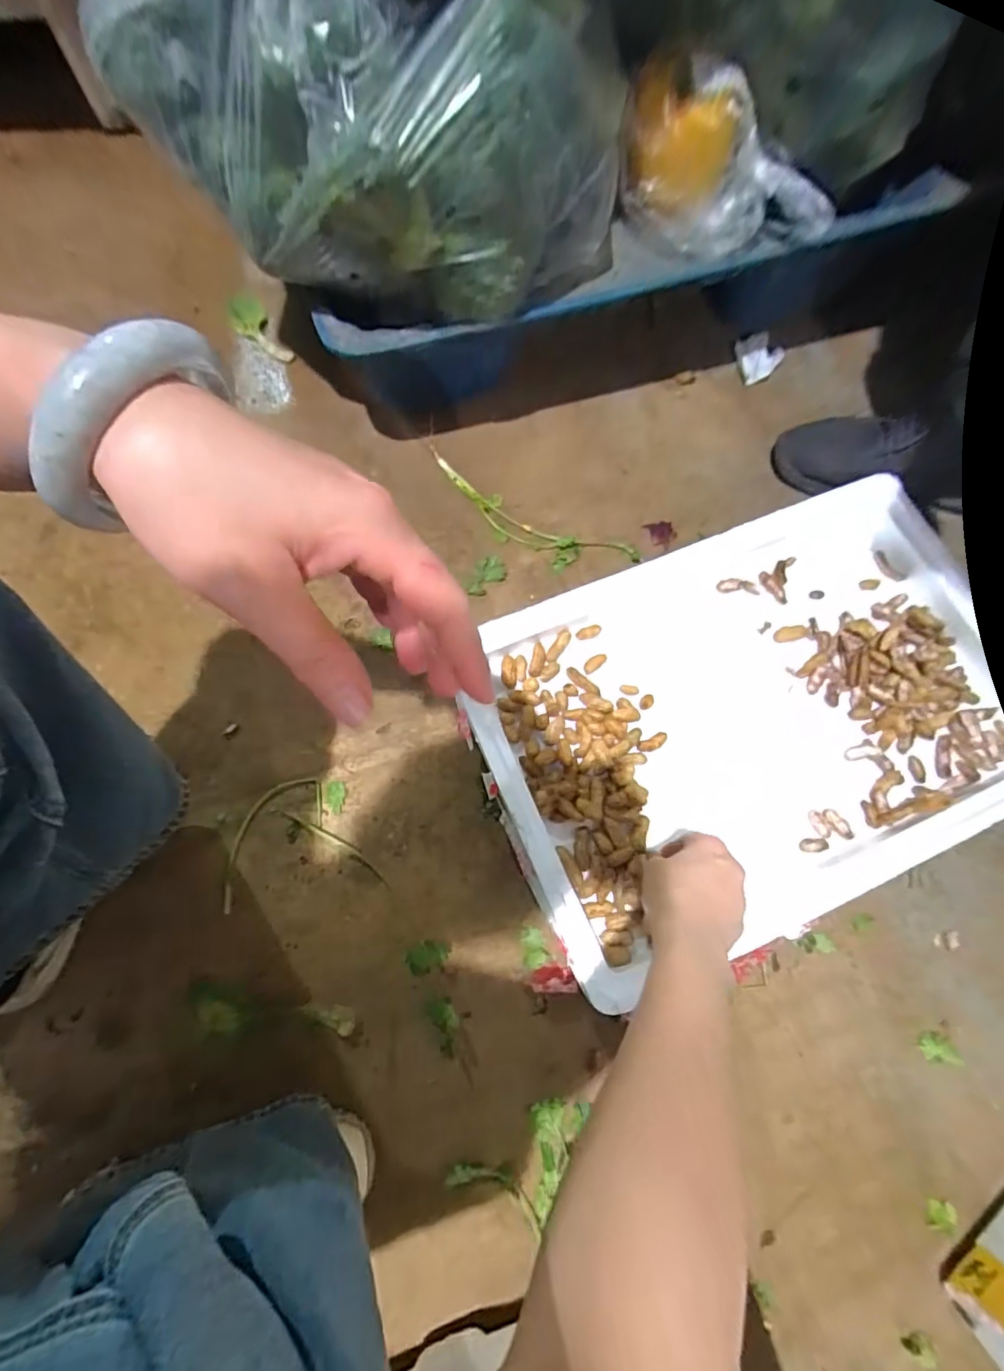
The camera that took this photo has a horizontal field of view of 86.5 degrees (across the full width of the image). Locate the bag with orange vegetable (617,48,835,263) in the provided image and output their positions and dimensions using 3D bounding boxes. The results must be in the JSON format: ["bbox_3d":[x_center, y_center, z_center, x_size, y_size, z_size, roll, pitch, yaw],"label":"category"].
[{"bbox_3d":[0.224,-0.519,0.534,0.206,0.108,0.119,0,73,-2],"label":"bag with orange vegetable"}]

